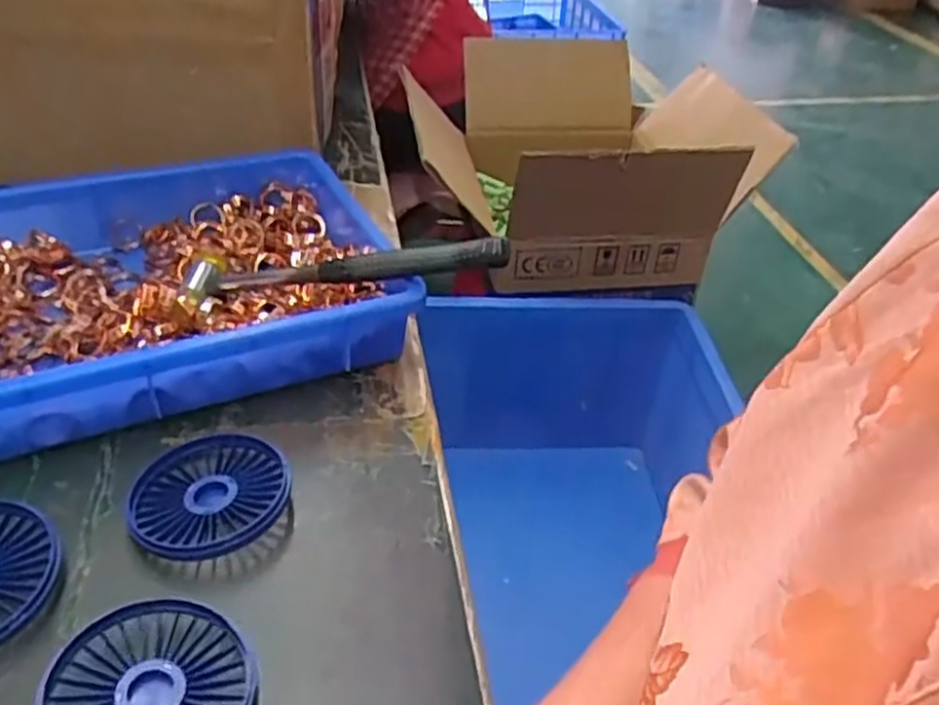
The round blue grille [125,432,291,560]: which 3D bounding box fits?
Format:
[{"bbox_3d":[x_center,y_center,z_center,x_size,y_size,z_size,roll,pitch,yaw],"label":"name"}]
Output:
[{"bbox_3d":[-0.149,0.081,0.435,0.083,0.017,0.087,4,39,-3],"label":"round blue grille"}]

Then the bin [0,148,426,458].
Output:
[{"bbox_3d":[-0.245,-0.042,0.536,0.364,0.064,0.245,-14,43,-23],"label":"bin"}]

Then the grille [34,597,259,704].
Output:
[{"bbox_3d":[-0.143,0.154,0.344,0.086,0.019,0.085,4,39,-3],"label":"grille"}]

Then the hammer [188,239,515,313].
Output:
[{"bbox_3d":[-0.095,-0.057,0.534,0.247,0.020,0.063,-3,36,15],"label":"hammer"}]

